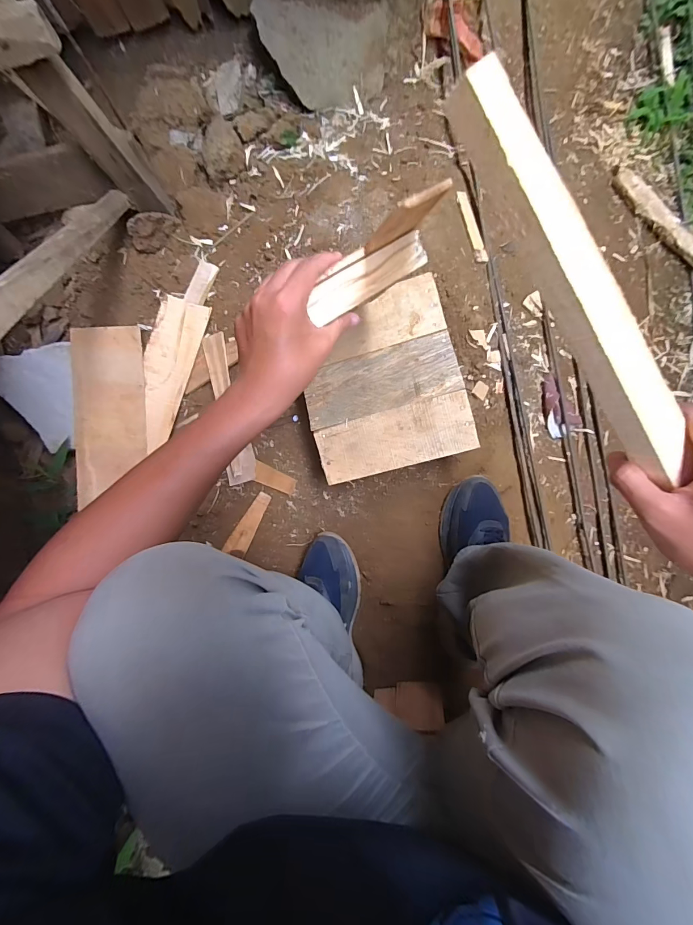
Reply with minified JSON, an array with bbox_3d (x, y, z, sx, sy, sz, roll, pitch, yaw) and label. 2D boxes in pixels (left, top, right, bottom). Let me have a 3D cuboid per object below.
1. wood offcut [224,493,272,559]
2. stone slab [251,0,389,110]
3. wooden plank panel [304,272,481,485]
[{"bbox_3d":[-0.188,0.117,0.706,0.042,0.007,0.129,25,85,-23],"label":"wood offcut"},{"bbox_3d":[-0.054,-0.819,0.727,0.254,0.038,0.223,9,91,4],"label":"stone slab"},{"bbox_3d":[0.052,-0.118,0.563,0.232,0.019,0.261,-15,89,4],"label":"wooden plank panel"}]

